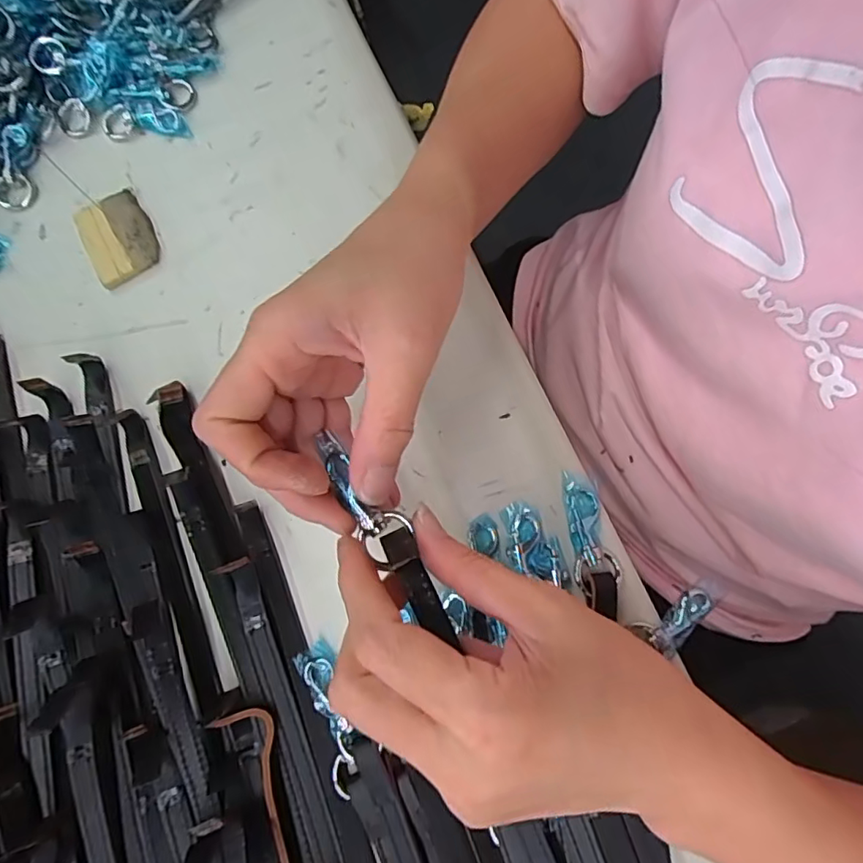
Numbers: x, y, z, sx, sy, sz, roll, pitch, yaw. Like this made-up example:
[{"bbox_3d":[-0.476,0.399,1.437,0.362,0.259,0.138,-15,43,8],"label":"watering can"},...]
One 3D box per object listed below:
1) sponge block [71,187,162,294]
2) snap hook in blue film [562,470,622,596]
[{"bbox_3d":[-0.187,-0.116,0.325,0.040,0.008,0.056,-31,77,-6],"label":"sponge block"},{"bbox_3d":[0.075,0.047,0.263,0.022,0.007,0.055,-14,76,-2],"label":"snap hook in blue film"}]

